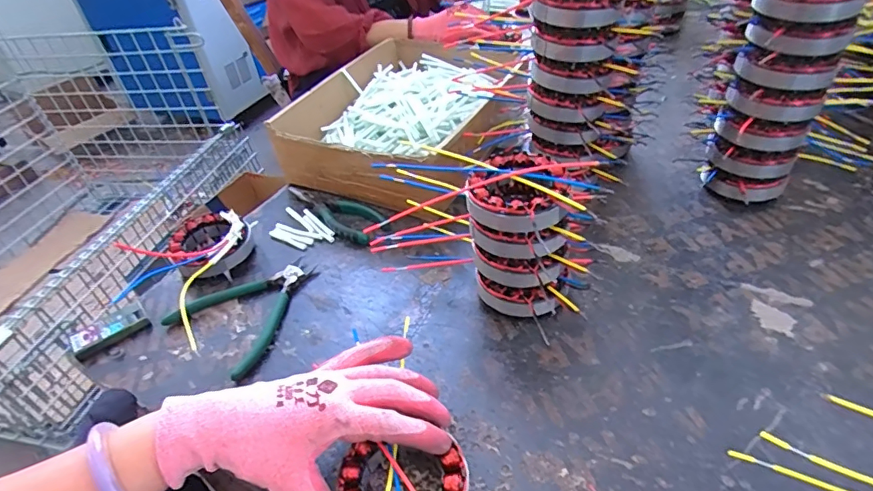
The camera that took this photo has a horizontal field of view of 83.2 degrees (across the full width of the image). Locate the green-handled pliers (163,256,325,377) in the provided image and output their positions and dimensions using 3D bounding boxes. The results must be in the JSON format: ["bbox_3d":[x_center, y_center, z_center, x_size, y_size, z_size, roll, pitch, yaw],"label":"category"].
[{"bbox_3d":[-0.186,0.056,0.499,0.110,0.012,0.134,21,48,28],"label":"green-handled pliers"}]

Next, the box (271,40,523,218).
[{"bbox_3d":[-0.038,-0.171,0.684,0.252,0.093,0.310,20,47,27],"label":"box"}]

